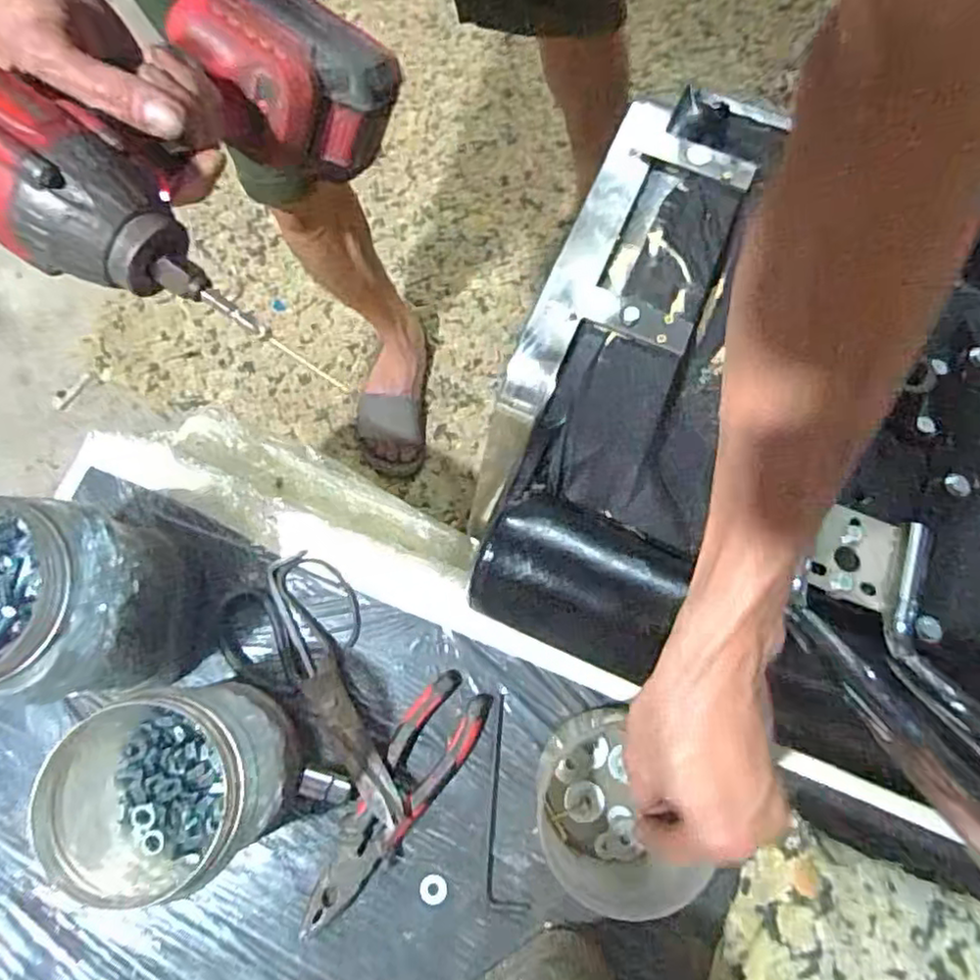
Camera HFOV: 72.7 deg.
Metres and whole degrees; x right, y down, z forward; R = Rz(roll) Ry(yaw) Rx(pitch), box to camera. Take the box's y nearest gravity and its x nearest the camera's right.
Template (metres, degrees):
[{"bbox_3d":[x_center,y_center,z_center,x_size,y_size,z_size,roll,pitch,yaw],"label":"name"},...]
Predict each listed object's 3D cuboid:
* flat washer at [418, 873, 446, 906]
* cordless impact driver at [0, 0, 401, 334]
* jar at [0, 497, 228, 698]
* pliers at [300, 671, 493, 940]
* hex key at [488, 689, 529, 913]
[{"bbox_3d":[-0.042,0.293,0.488,0.019,0.004,0.021,-4,76,0],"label":"flat washer"},{"bbox_3d":[-0.142,-0.195,0.344,0.139,0.093,0.244,21,41,6],"label":"cordless impact driver"},{"bbox_3d":[-0.287,0.071,0.454,0.143,0.174,0.123,2,75,0],"label":"jar"},{"bbox_3d":[-0.073,0.229,0.493,0.055,0.015,0.197,35,78,8],"label":"pliers"},{"bbox_3d":[0.007,0.235,0.505,0.026,0.004,0.147,-5,76,0],"label":"hex key"}]

